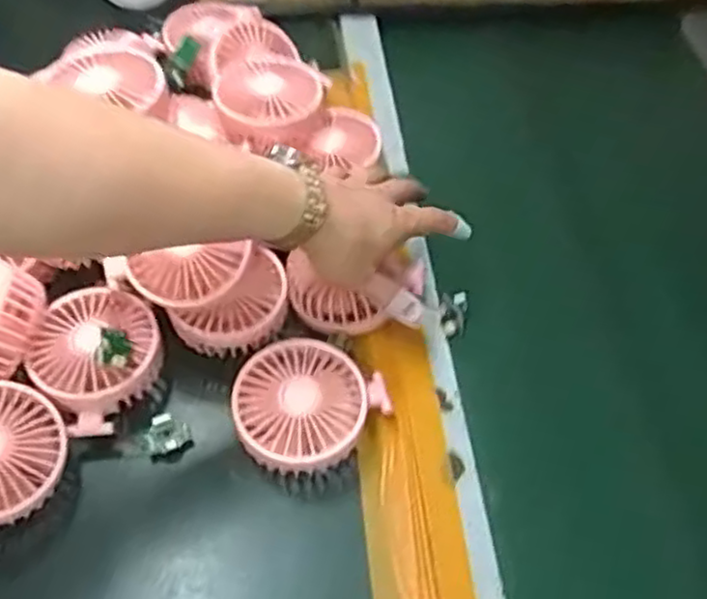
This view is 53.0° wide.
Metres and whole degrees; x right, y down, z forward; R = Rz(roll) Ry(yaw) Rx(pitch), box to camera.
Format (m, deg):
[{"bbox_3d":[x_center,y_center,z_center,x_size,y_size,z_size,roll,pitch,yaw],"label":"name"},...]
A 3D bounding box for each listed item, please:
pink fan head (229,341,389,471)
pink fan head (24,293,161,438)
[{"bbox_3d":[-0.035,0.074,0.488,0.091,0.047,0.096,34,60,19],"label":"pink fan head"},{"bbox_3d":[-0.182,0.039,0.493,0.082,0.056,0.095,19,56,10],"label":"pink fan head"}]

